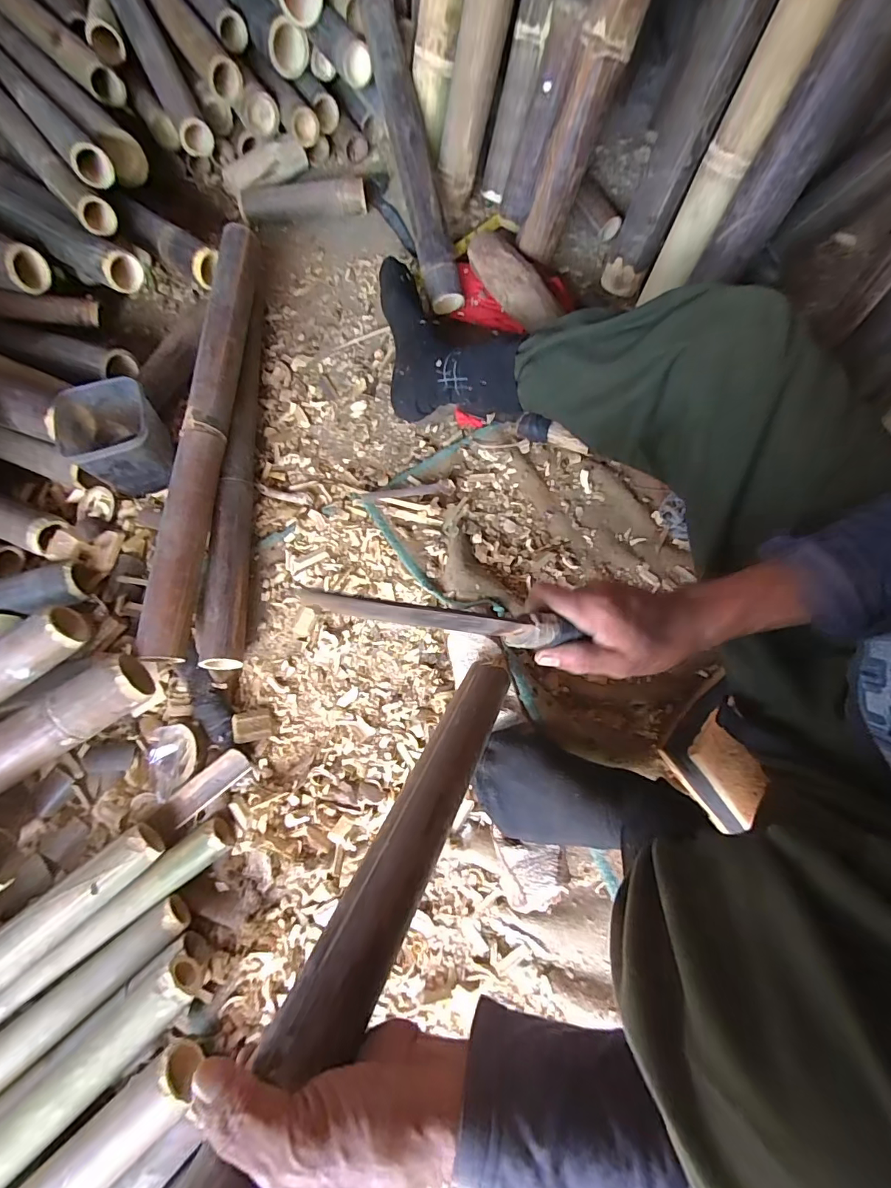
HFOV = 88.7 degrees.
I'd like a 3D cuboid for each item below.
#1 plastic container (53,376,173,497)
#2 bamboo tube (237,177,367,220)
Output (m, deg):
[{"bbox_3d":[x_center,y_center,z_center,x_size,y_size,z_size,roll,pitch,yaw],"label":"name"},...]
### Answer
[{"bbox_3d":[-0.464,-0.214,0.646,0.124,0.100,0.111,-20,73,-4],"label":"plastic container"},{"bbox_3d":[-0.262,-0.731,0.847,0.231,0.056,0.063,-5,72,1],"label":"bamboo tube"}]

